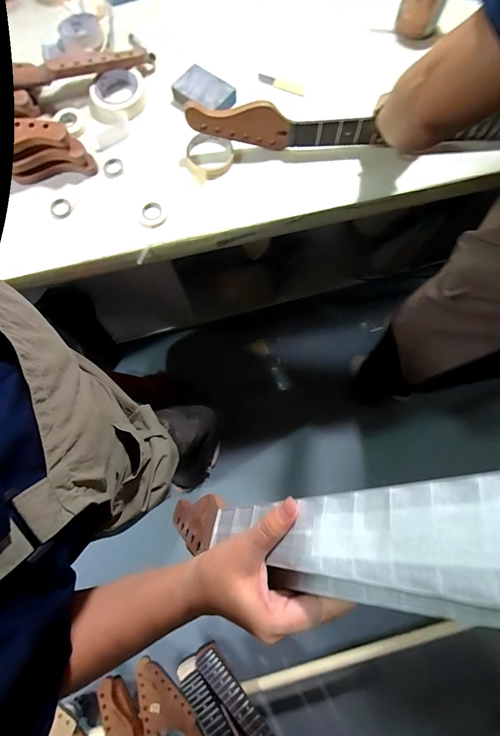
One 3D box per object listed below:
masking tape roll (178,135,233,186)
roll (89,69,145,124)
[{"bbox_3d":[-0.079,-0.382,0.601,0.081,0.029,0.085,0,77,2],"label":"masking tape roll"},{"bbox_3d":[-0.244,-0.513,0.634,0.108,0.030,0.108,0,77,2],"label":"roll"}]

